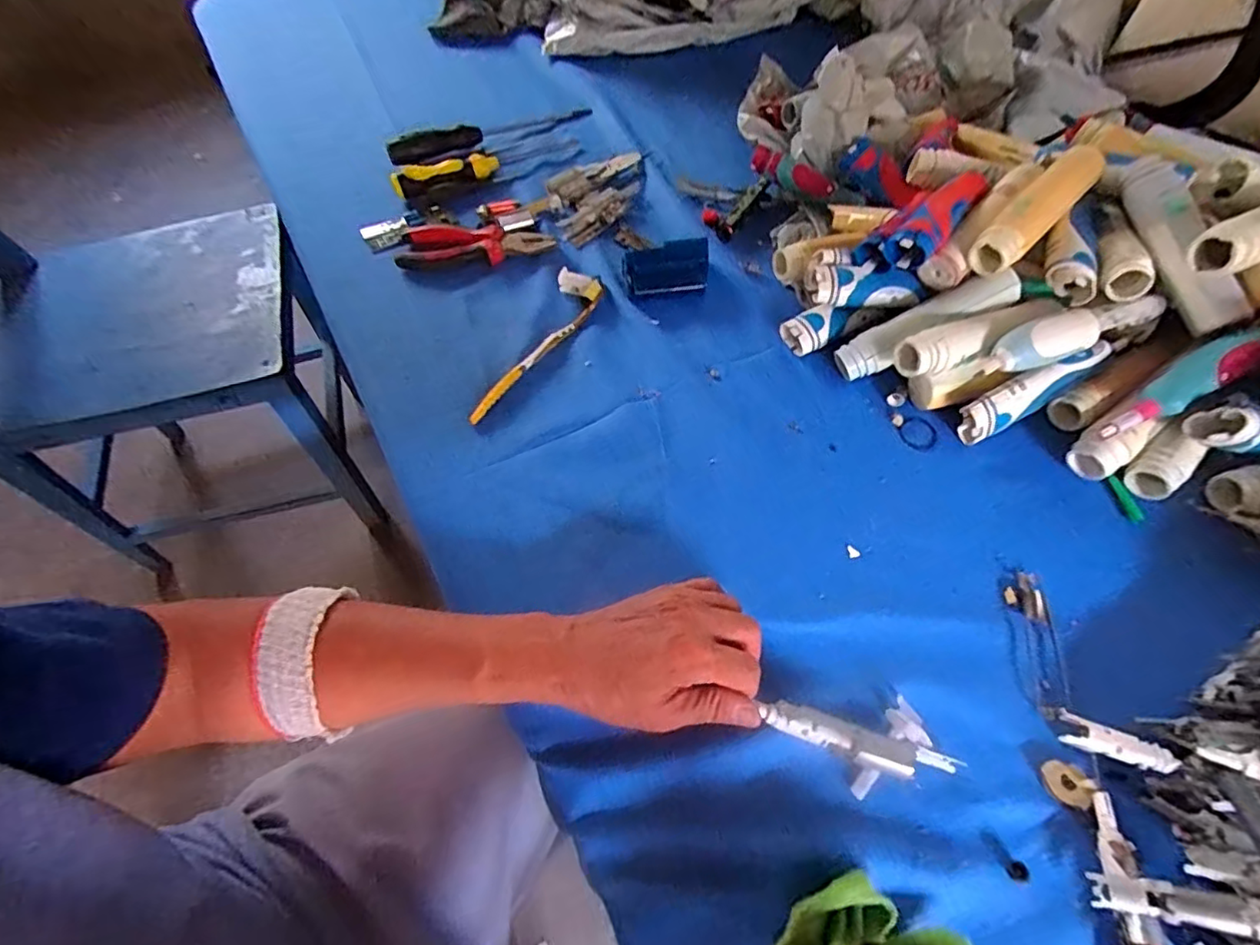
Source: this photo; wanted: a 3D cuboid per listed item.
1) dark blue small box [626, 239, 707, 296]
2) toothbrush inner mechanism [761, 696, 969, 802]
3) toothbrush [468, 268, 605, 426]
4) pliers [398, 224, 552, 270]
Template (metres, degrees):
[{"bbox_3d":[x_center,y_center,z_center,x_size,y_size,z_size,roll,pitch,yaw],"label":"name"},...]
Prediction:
[{"bbox_3d":[0.035,-0.191,0.554,0.077,0.016,0.050,-4,82,3],"label":"dark blue small box"},{"bbox_3d":[0.136,0.157,0.345,0.116,0.020,0.053,14,61,-4],"label":"toothbrush inner mechanism"},{"bbox_3d":[-0.076,-0.111,0.520,0.045,0.013,0.183,19,60,12],"label":"toothbrush"},{"bbox_3d":[-0.157,-0.232,0.597,0.154,0.014,0.048,0,58,0],"label":"pliers"}]

